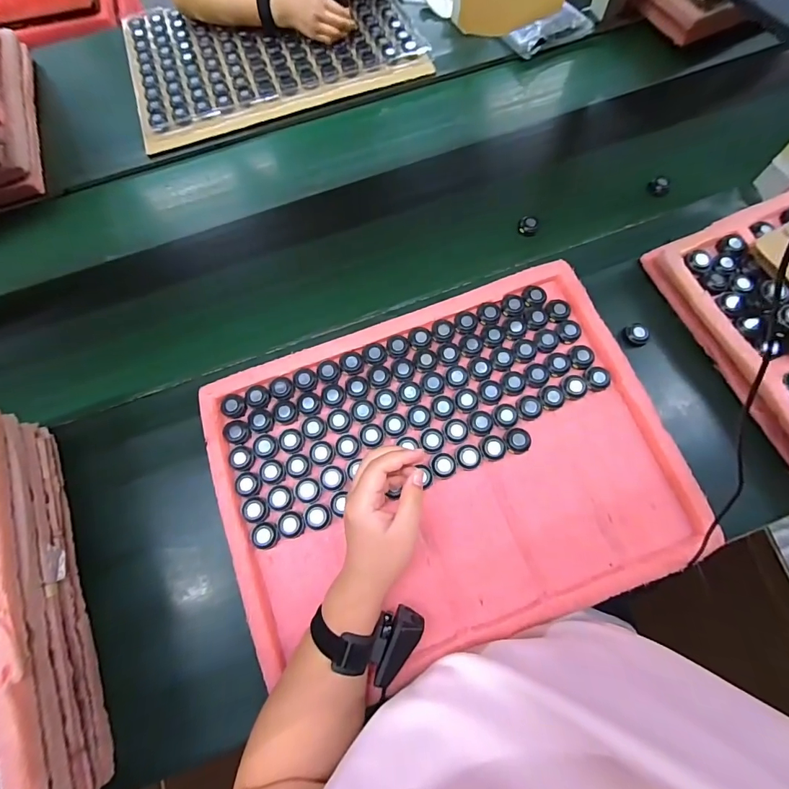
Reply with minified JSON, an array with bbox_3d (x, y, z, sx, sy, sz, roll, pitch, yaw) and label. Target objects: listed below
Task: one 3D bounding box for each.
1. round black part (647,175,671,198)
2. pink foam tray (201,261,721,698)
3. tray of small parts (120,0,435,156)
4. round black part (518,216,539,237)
[{"bbox_3d":[0.392,-0.307,0.596,0.029,0.018,0.029,-1,71,3],"label":"round black part"},{"bbox_3d":[0.055,0.076,0.464,0.497,0.046,0.374,-19,71,-4],"label":"pink foam tray"},{"bbox_3d":[-0.227,-0.642,0.739,0.499,0.034,0.360,-19,71,-4],"label":"tray of small parts"},{"bbox_3d":[0.194,-0.246,0.587,0.028,0.015,0.025,-2,71,2],"label":"round black part"}]

